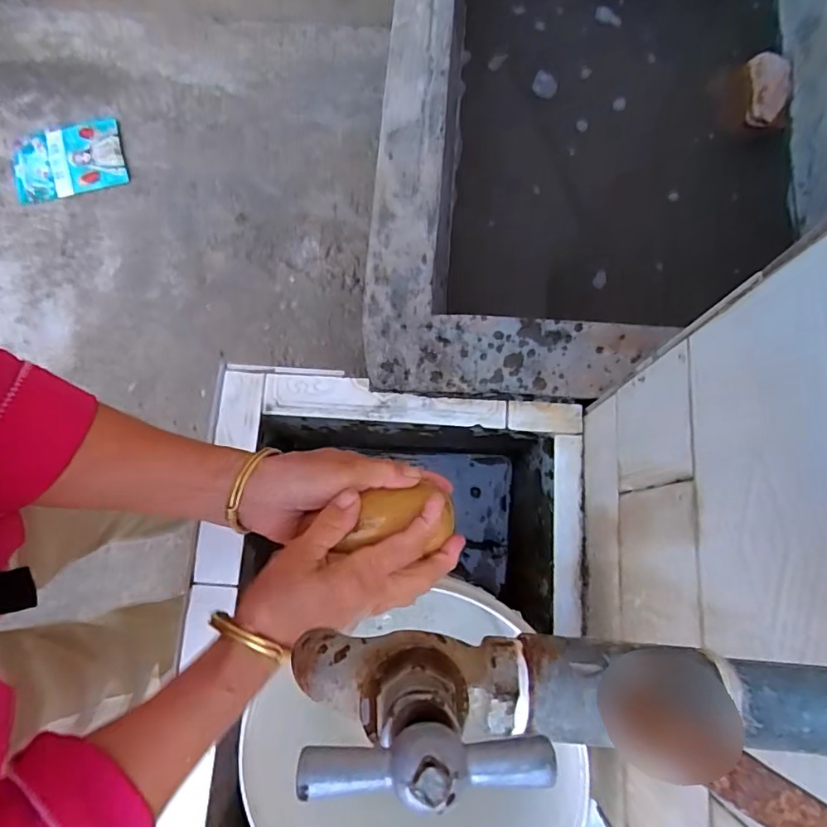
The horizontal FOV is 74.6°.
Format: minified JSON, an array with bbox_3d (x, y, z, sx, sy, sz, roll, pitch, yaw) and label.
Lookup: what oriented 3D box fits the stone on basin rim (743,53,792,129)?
[{"bbox_3d":[0.515,-0.471,0.787,0.059,0.027,0.107,7,79,2],"label":"stone on basin rim"}]

